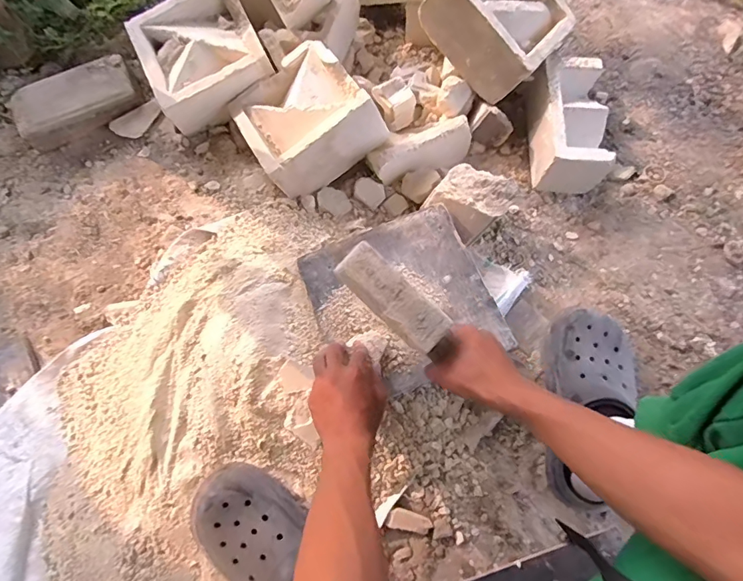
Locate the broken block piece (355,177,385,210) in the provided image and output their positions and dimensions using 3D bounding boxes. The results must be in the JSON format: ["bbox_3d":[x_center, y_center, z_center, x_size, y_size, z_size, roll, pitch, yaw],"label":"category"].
[{"bbox_3d":[-0.003,-0.167,0.769,0.053,0.015,0.042,35,92,-18],"label":"broken block piece"}]

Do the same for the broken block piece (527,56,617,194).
[{"bbox_3d":[0.343,-0.285,0.773,0.121,0.098,0.197,0,72,2],"label":"broken block piece"}]

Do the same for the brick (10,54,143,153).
[{"bbox_3d":[-0.534,-0.342,0.831,0.215,0.060,0.110,-25,73,-6],"label":"brick"}]

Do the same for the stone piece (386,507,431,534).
[{"bbox_3d":[0.053,0.317,0.621,0.058,0.015,0.026,14,73,5],"label":"stone piece"}]

